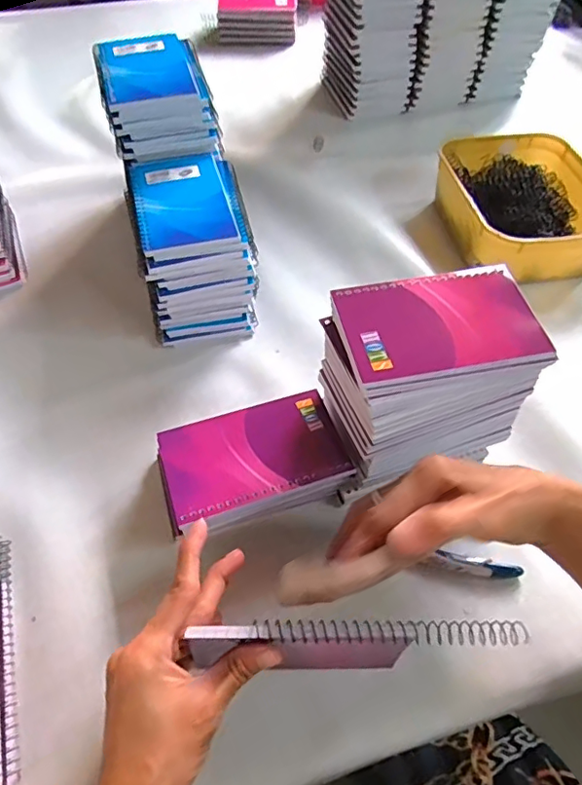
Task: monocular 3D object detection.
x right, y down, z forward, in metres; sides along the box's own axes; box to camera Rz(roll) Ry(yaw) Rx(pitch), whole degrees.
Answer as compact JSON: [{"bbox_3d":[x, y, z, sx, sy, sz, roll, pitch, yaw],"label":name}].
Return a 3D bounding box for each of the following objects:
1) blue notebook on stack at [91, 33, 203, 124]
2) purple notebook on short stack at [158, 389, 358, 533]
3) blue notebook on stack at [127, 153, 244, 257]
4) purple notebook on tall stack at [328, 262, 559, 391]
[{"bbox_3d":[-0.139,-0.304,0.517,0.085,0.022,0.127,-15,55,-12],"label":"blue notebook on stack"},{"bbox_3d":[-0.027,0.045,0.399,0.129,0.005,0.081,-16,55,-12],"label":"purple notebook on short stack"},{"bbox_3d":[-0.098,-0.171,0.484,0.084,0.008,0.131,-12,54,-9],"label":"blue notebook on stack"},{"bbox_3d":[0.099,-0.047,0.360,0.130,0.012,0.080,-8,53,-7],"label":"purple notebook on tall stack"}]

